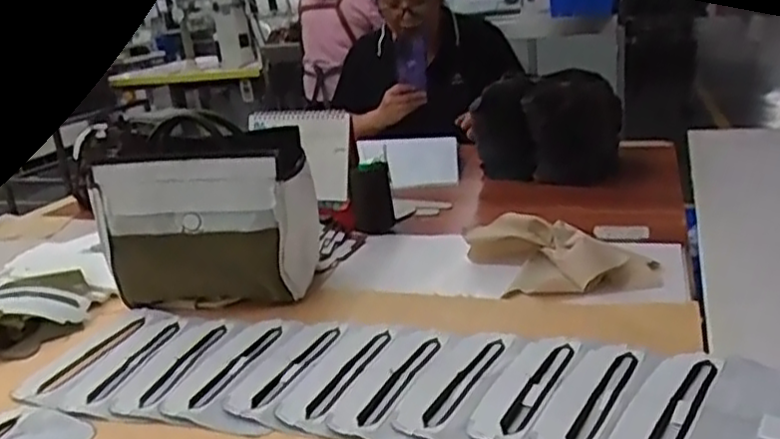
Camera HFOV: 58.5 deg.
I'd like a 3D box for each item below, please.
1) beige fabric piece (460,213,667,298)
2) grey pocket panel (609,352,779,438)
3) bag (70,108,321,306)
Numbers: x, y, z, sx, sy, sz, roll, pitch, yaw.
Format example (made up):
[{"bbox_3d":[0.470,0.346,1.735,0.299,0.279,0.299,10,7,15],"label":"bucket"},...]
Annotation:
[{"bbox_3d":[0.219,0.039,0.897,0.219,0.054,0.155,-5,18,0],"label":"beige fabric piece"},{"bbox_3d":[0.270,0.165,0.581,0.140,0.020,0.194,8,22,35],"label":"grey pocket panel"},{"bbox_3d":[-0.221,-0.005,0.871,0.244,0.211,0.129,-3,18,5],"label":"bag"}]

